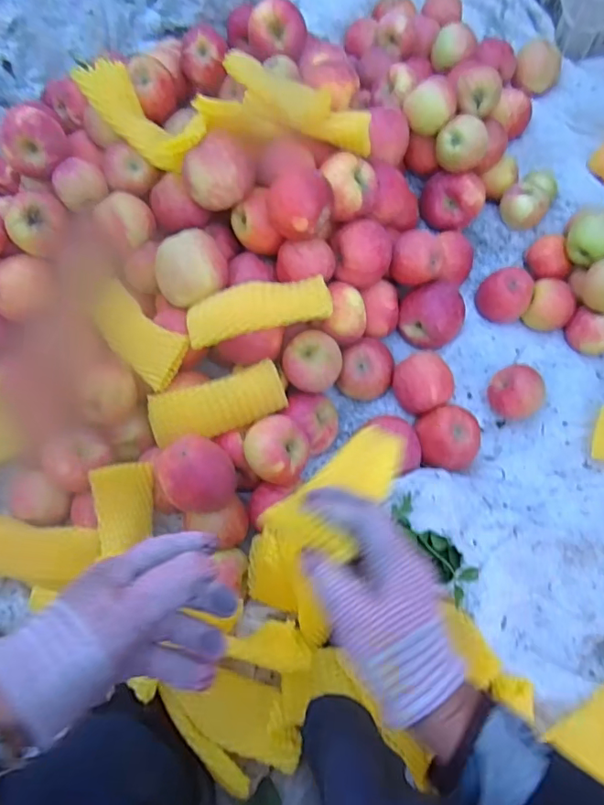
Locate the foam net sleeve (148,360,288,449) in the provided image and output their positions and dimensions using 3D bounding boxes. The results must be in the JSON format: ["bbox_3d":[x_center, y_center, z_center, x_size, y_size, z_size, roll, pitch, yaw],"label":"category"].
[{"bbox_3d":[-0.097,0.003,0.595,0.151,0.027,0.063,-14,100,1],"label":"foam net sleeve"}]

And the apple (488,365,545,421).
[{"bbox_3d":[0.261,-0.009,0.658,0.061,0.063,0.058,0,74,0],"label":"apple"}]

